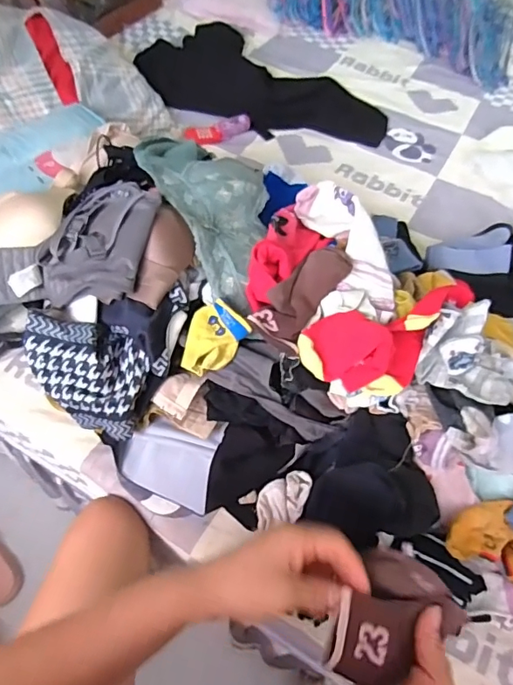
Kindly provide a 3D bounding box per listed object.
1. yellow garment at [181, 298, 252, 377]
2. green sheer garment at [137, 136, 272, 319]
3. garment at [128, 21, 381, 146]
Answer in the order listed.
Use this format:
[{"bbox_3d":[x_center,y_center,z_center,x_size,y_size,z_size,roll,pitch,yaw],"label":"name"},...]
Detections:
[{"bbox_3d":[-0.055,-0.005,0.585,0.070,0.036,0.083,35,61,18],"label":"yellow garment"},{"bbox_3d":[-0.047,-0.183,0.656,0.145,0.072,0.287,-26,62,-20],"label":"green sheer garment"},{"bbox_3d":[0.027,-0.617,1.152,0.573,0.049,0.351,15,57,6],"label":"garment"}]

